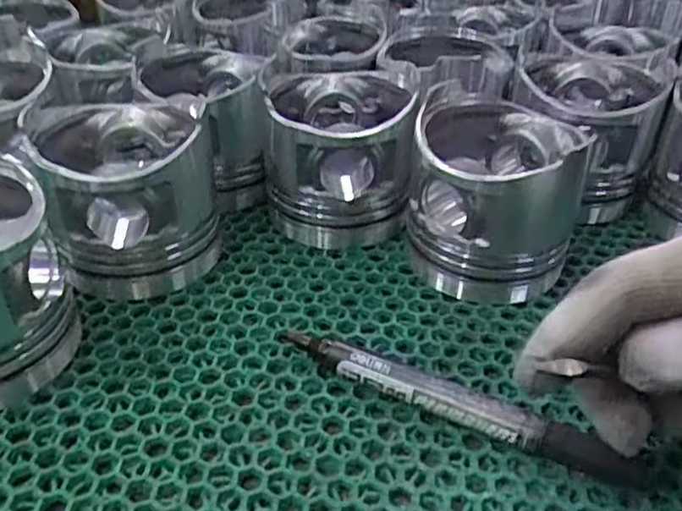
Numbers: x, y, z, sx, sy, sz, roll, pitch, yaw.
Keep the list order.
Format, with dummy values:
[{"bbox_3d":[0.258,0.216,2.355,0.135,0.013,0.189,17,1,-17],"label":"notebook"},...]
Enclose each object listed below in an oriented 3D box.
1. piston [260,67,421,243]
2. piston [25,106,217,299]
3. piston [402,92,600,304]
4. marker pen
[{"bbox_3d":[-0.001,-0.062,0.405,0.088,0.083,0.088,6,37,5],"label":"piston"},{"bbox_3d":[-0.113,-0.034,0.359,0.088,0.082,0.097,-17,41,-23],"label":"piston"},{"bbox_3d":[0.082,-0.031,0.360,0.086,0.083,0.089,11,38,13],"label":"piston"},{"bbox_3d":[0.049,0.064,0.288,0.162,0.017,0.016,16,39,19],"label":"marker pen"}]

